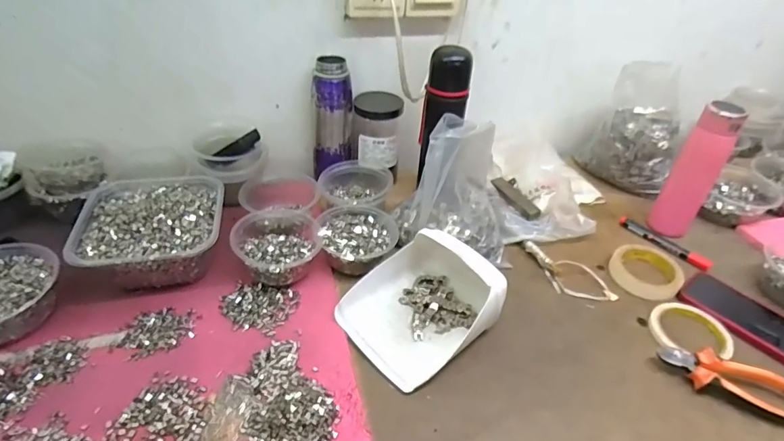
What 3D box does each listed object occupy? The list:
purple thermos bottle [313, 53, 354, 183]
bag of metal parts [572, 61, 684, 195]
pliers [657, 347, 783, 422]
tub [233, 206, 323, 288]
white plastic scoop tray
[{"bbox_3d":[-0.103,-0.171,0.767,0.065,0.184,0.058,14,39,12],"label":"purple thermos bottle"},{"bbox_3d":[0.465,-0.180,0.860,0.171,0.202,0.144,26,44,24],"label":"bag of metal parts"},{"bbox_3d":[0.399,0.188,0.536,0.147,0.031,0.046,17,41,15],"label":"pliers"},{"bbox_3d":[-0.152,0.030,0.629,0.109,0.062,0.119,3,40,-2],"label":"tub"},{"bbox_3d":[0.044,0.092,0.571,0.190,0.075,0.156,-29,50,-34],"label":"white plastic scoop tray"}]

